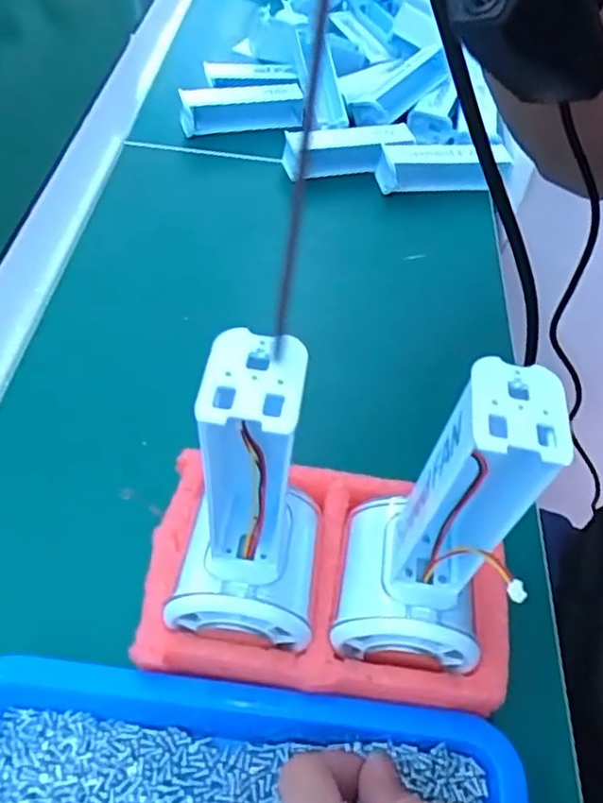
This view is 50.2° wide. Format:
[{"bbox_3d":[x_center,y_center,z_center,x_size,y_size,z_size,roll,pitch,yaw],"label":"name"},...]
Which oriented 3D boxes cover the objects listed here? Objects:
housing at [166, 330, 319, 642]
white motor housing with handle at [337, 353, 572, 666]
[{"bbox_3d":[-0.017,0.036,0.212,0.051,0.125,0.048,6,52,0],"label":"housing"},{"bbox_3d":[0.044,0.047,0.217,0.051,0.157,0.057,9,52,2],"label":"white motor housing with handle"}]

